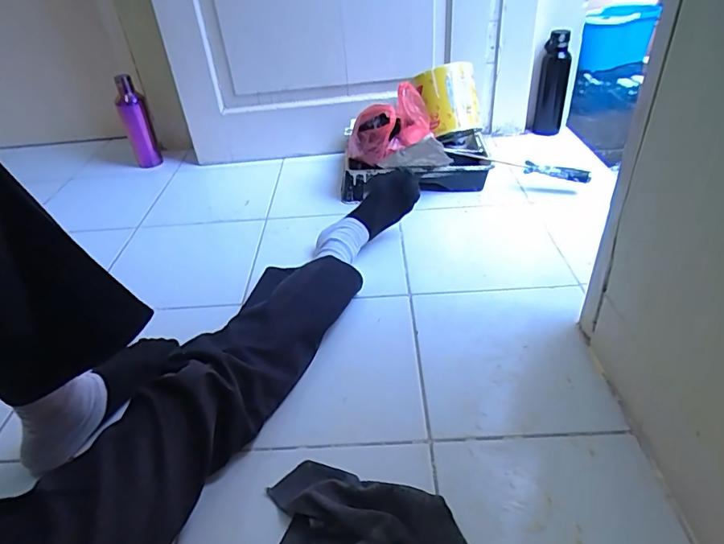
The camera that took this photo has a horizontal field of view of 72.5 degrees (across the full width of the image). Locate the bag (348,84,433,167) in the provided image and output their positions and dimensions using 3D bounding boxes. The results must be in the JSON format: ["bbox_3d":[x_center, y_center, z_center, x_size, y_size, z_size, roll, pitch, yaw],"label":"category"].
[{"bbox_3d":[0.070,-0.310,1.071,0.168,0.125,0.105,-19,39,-19],"label":"bag"}]

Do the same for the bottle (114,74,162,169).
[{"bbox_3d":[-0.604,-0.394,1.334,0.071,0.244,0.066,-20,39,-20],"label":"bottle"}]

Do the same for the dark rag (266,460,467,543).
[{"bbox_3d":[-0.001,0.278,0.530,0.233,0.037,0.116,15,41,25],"label":"dark rag"}]

